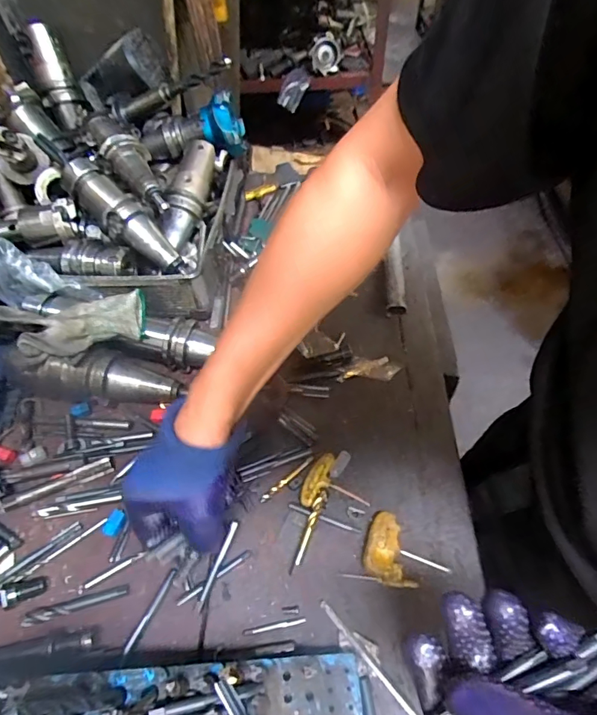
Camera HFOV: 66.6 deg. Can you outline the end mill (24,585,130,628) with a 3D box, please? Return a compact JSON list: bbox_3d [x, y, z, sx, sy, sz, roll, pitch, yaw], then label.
[{"bbox_3d":[-0.190,0.211,0.389,0.084,0.008,0.012,-15,53,-10],"label":"end mill"}]

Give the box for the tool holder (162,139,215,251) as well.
[{"bbox_3d":[-0.146,-0.220,0.601,0.047,0.047,0.151,10,76,9],"label":"tool holder"}]

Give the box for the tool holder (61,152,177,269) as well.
[{"bbox_3d":[-0.215,-0.175,0.548,0.171,0.047,0.047,42,61,1],"label":"tool holder"}]

